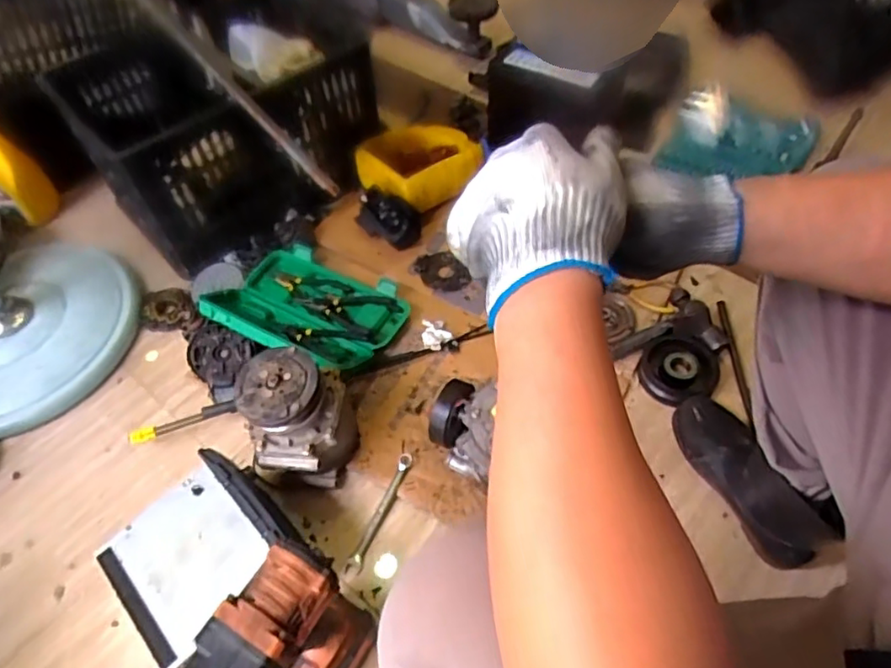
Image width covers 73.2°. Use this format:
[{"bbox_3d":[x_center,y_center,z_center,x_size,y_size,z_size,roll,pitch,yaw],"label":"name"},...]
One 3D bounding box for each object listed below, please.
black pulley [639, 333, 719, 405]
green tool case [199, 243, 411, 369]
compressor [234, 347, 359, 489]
[{"bbox_3d":[0.366,0.053,0.940,0.116,0.038,0.123,29,60,22],"label":"black pulley"},{"bbox_3d":[-0.232,-0.050,1.010,0.297,0.075,0.221,23,58,19],"label":"green tool case"},{"bbox_3d":[-0.195,0.117,0.806,0.121,0.197,0.125,1,54,3],"label":"compressor"}]

